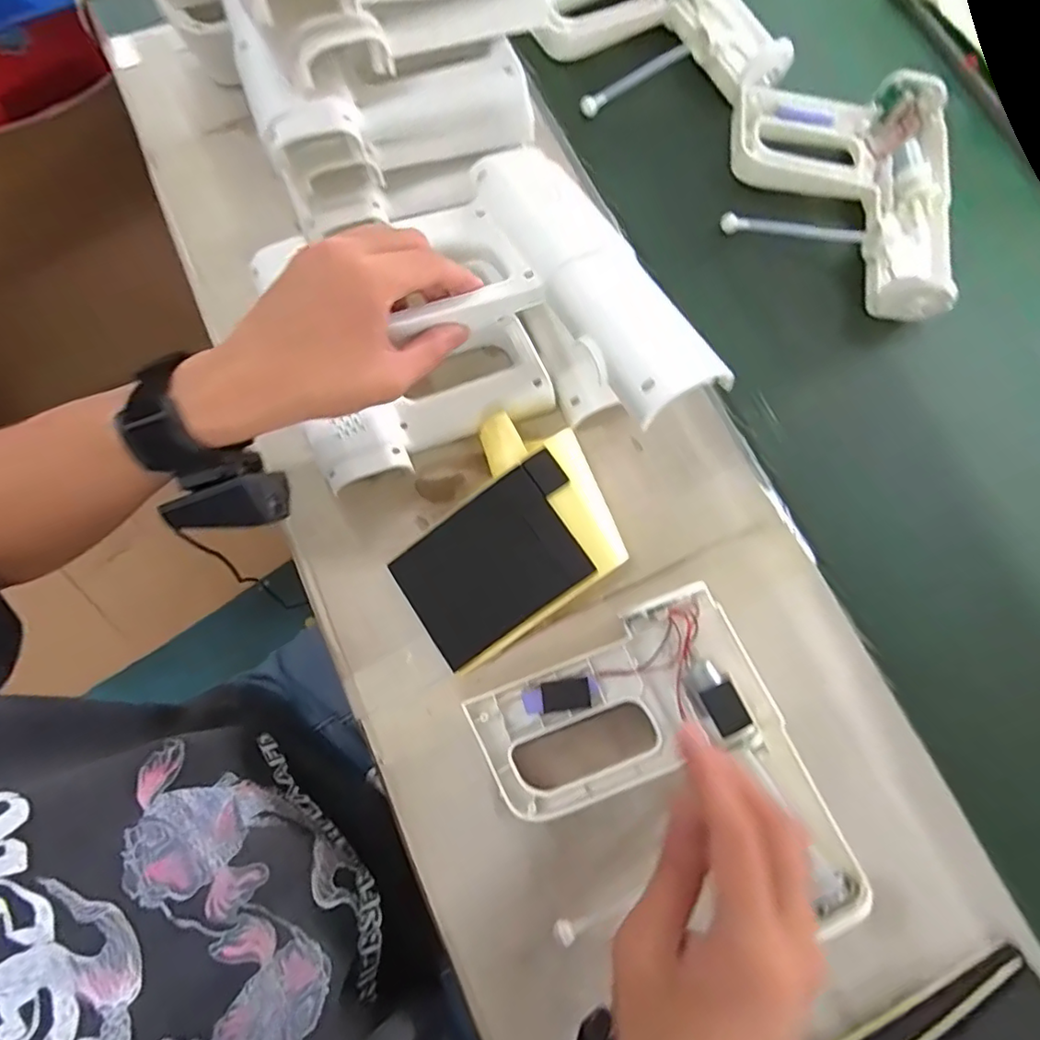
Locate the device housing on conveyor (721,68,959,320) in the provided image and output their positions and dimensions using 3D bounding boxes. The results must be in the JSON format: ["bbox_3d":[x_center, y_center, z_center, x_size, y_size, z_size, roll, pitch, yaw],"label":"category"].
[{"bbox_3d":[0.278,-0.289,0.504,0.186,0.043,0.216,11,76,2],"label":"device housing on conveyor"}]

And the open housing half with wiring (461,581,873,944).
[{"bbox_3d":[0.088,0.168,0.370,0.181,0.051,0.204,-25,78,-7],"label":"open housing half with wiring"}]

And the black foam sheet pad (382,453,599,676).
[{"bbox_3d":[-0.015,0.029,0.406,0.139,0.006,0.087,-36,84,6],"label":"black foam sheet pad"}]

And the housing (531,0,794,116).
[{"bbox_3d":[0.120,-0.465,0.548,0.192,0.052,0.219,-24,77,-8],"label":"housing"}]

